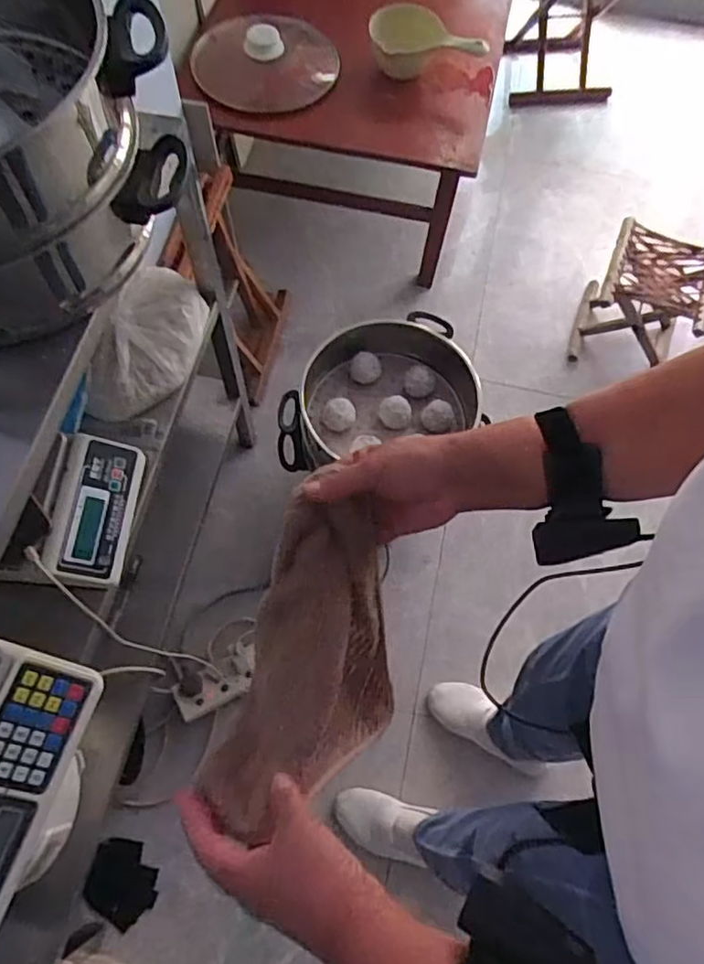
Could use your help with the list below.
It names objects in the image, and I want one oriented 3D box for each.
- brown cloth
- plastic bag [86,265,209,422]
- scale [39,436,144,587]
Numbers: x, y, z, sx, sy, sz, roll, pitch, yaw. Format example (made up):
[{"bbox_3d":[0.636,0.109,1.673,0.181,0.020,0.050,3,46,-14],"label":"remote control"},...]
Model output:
[{"bbox_3d":[-0.027,0.156,0.518,0.122,0.130,0.249,20,68,8],"label":"brown cloth"},{"bbox_3d":[-0.289,-0.202,0.898,0.115,0.075,0.237,11,67,5],"label":"plastic bag"},{"bbox_3d":[-0.328,0.033,0.799,0.083,0.056,0.187,0,67,0],"label":"scale"}]

